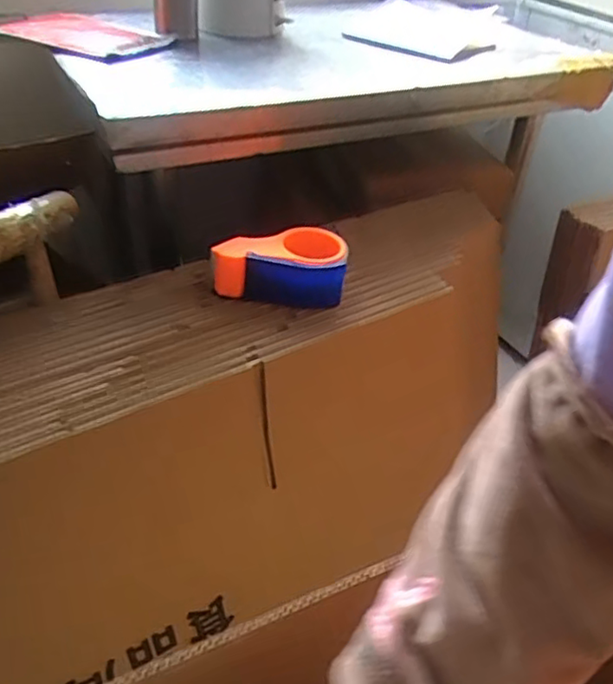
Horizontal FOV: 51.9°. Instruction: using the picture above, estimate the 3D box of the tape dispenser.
[{"bbox_3d":[-0.035,-0.092,0.778,0.163,0.080,0.078,-7,40,-14],"label":"tape dispenser"}]

